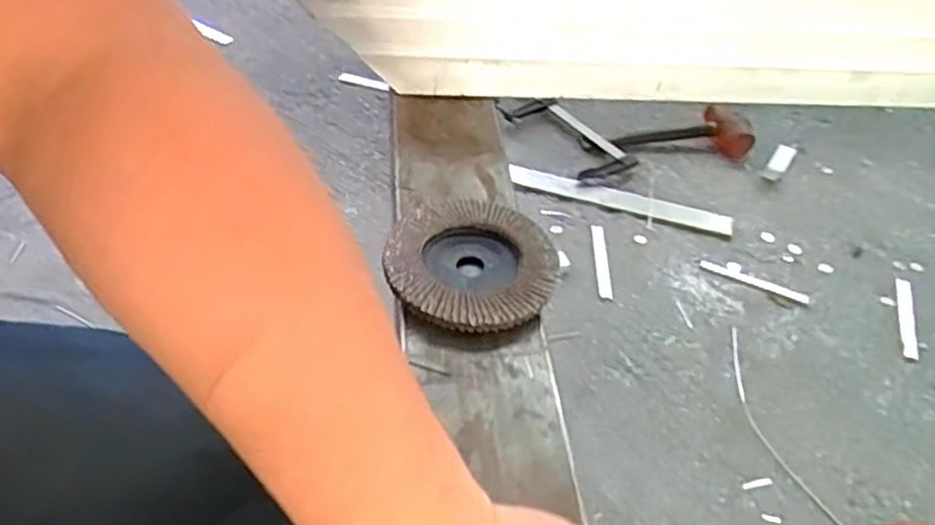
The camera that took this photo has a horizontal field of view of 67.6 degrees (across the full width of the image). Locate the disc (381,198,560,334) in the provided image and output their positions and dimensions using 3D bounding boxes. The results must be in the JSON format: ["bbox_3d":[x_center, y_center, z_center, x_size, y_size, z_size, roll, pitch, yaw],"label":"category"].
[{"bbox_3d":[0.002,0.000,0.396,0.094,0.019,0.098,3,44,-3],"label":"disc"}]

